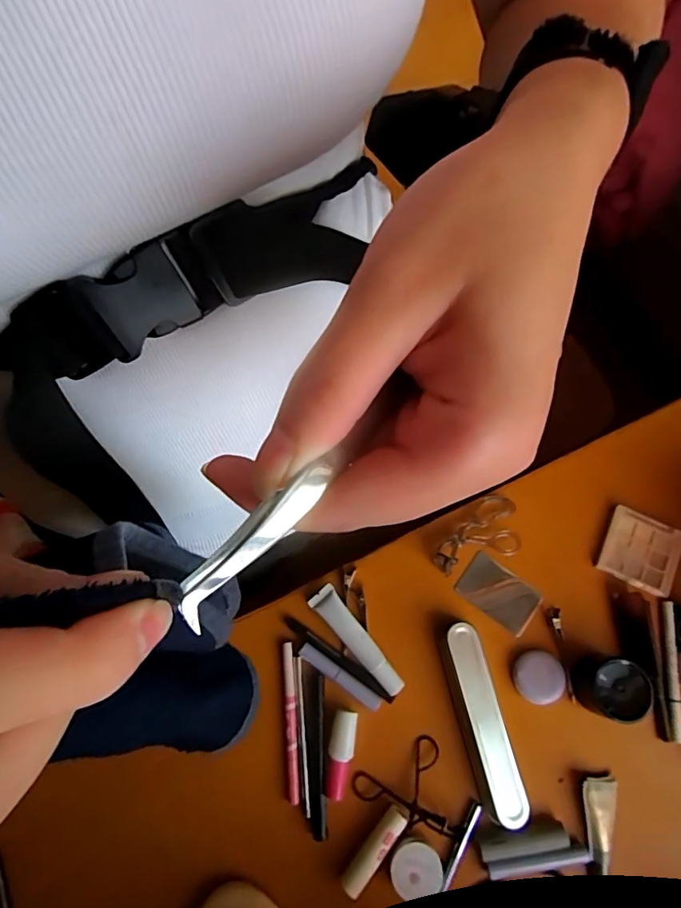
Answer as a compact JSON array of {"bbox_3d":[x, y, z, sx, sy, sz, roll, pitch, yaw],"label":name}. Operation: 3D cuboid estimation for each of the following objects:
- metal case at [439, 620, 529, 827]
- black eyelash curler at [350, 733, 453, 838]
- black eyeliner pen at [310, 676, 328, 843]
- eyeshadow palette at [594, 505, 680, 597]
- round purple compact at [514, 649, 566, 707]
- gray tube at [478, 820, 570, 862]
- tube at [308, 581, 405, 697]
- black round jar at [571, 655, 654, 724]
[{"bbox_3d":[0.129,0.245,0.466,0.038,0.027,0.167,-12,71,-3],"label":"metal case"},{"bbox_3d":[0.054,0.300,0.442,0.081,0.024,0.079,-10,71,-2],"label":"black eyelash curler"},{"bbox_3d":[-0.021,0.272,0.458,0.015,0.009,0.130,-3,71,0],"label":"black eyeliner pen"},{"bbox_3d":[0.306,0.096,0.512,0.074,0.004,0.075,21,73,9],"label":"eyeshadow palette"},{"bbox_3d":[0.187,0.210,0.472,0.045,0.014,0.044,0,71,1],"label":"round purple compact"},{"bbox_3d":[0.156,0.333,0.437,0.074,0.018,0.024,-10,71,-2],"label":"gray tube"},{"bbox_3d":[0.015,0.177,0.480,0.026,0.017,0.113,-37,74,-11],"label":"tube"},{"bbox_3d":[0.241,0.208,0.447,0.056,0.040,0.049,21,72,8],"label":"black round jar"}]

